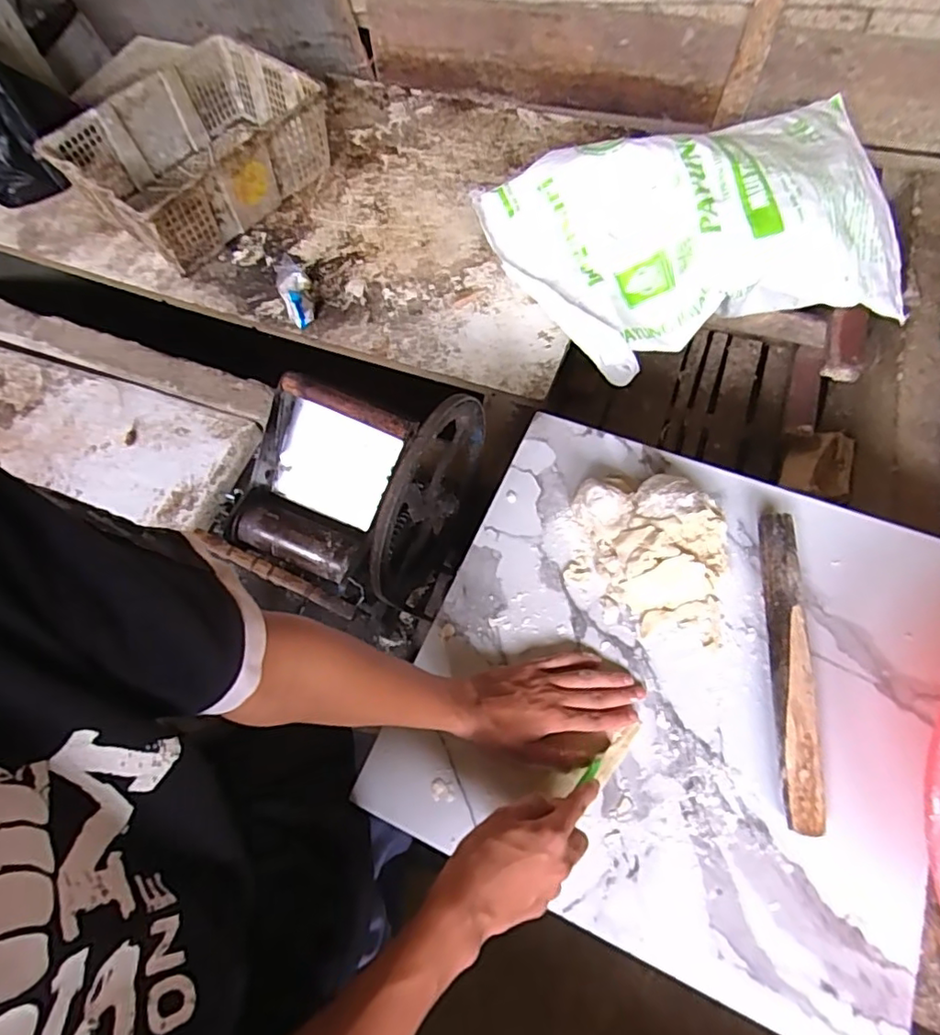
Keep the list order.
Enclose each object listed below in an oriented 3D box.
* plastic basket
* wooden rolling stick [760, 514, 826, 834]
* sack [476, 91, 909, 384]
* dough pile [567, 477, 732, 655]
[{"bbox_3d":[-0.530,-0.728,1.144,0.355,0.172,0.444,27,70,14],"label":"plastic basket"},{"bbox_3d":[0.310,0.138,0.575,0.034,0.033,0.296,5,66,5],"label":"wooden rolling stick"},{"bbox_3d":[0.381,-0.488,0.995,0.662,0.169,0.416,-15,66,-4],"label":"sack"},{"bbox_3d":[0.185,0.031,0.620,0.160,0.061,0.168,6,66,6],"label":"dough pile"}]

